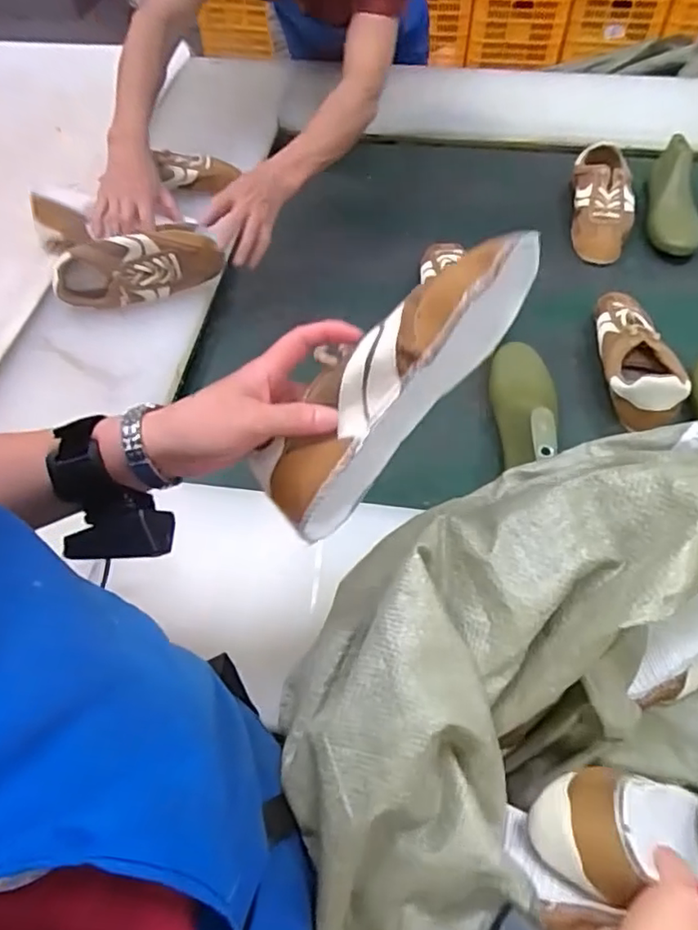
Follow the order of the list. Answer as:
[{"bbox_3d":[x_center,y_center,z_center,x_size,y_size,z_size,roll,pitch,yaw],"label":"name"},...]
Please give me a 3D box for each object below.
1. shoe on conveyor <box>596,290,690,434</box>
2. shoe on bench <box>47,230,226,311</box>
[{"bbox_3d":[0.384,-0.150,0.812,0.089,0.065,0.240,1,56,3],"label":"shoe on conveyor"},{"bbox_3d":[-0.291,-0.271,0.834,0.222,0.074,0.074,-9,56,-4],"label":"shoe on bench"}]

